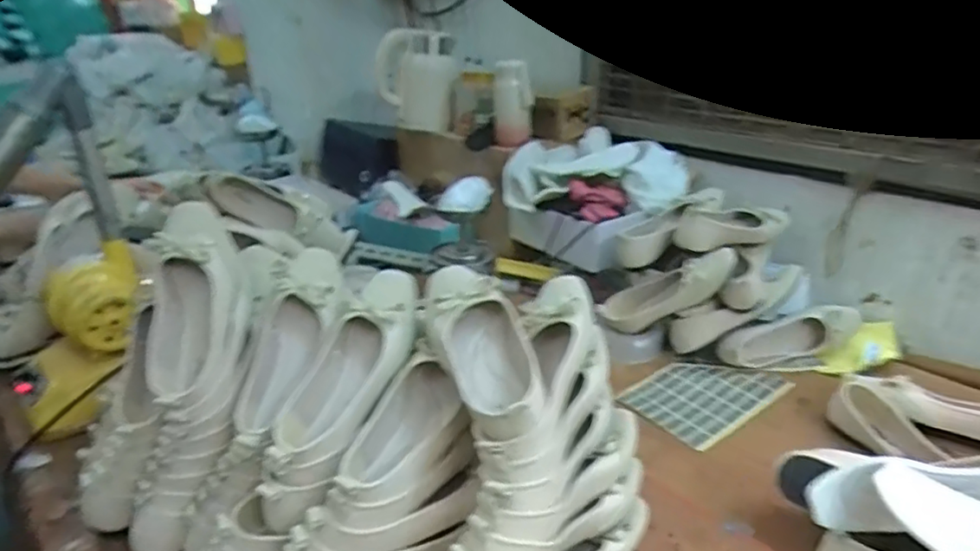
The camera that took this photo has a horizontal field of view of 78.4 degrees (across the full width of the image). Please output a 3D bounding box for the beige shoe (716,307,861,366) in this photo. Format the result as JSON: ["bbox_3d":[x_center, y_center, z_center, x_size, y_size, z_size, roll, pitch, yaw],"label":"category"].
[{"bbox_3d":[0.521,0.103,1.041,0.255,0.072,0.053,-6,24,-11],"label":"beige shoe"}]

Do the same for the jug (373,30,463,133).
[{"bbox_3d":[-0.185,-0.499,1.544,0.207,0.231,0.129,-5,24,-9],"label":"jug"}]

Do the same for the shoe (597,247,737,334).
[{"bbox_3d":[0.312,0.028,1.039,0.245,0.073,0.079,-33,2,38],"label":"shoe"}]

